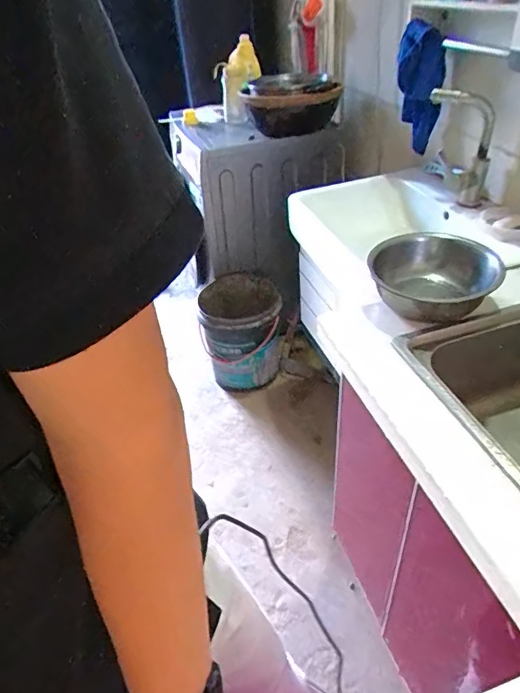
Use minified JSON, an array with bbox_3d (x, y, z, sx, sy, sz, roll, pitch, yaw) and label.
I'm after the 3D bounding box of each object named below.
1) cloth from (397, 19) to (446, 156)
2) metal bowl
[{"bbox_3d":[0.472,-0.764,1.421,0.057,0.323,0.422,-7,40,3],"label":"cloth"},{"bbox_3d":[0.321,-0.129,0.901,0.215,0.083,0.217,-2,40,2],"label":"metal bowl"}]

